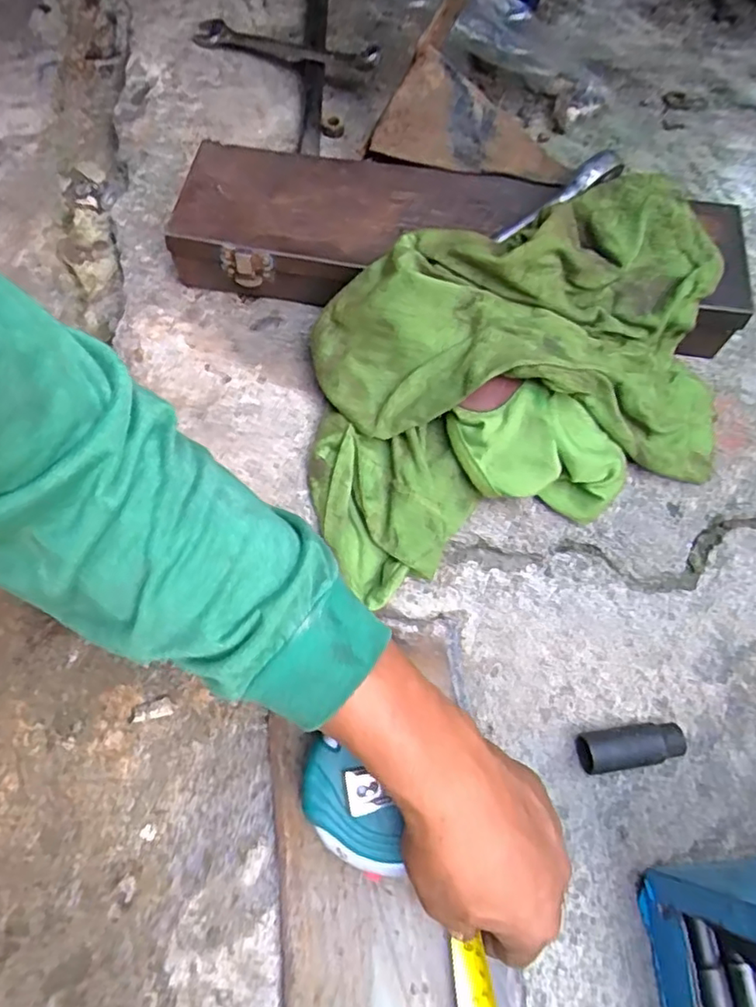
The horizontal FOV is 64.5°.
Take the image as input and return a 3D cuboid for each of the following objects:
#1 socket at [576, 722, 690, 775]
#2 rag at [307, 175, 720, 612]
[{"bbox_3d":[0.164,0.157,0.389,0.067,0.023,0.025,-7,72,-5],"label":"socket"},{"bbox_3d":[0.098,-0.091,0.395,0.289,0.097,0.202,-20,73,-9],"label":"rag"}]

